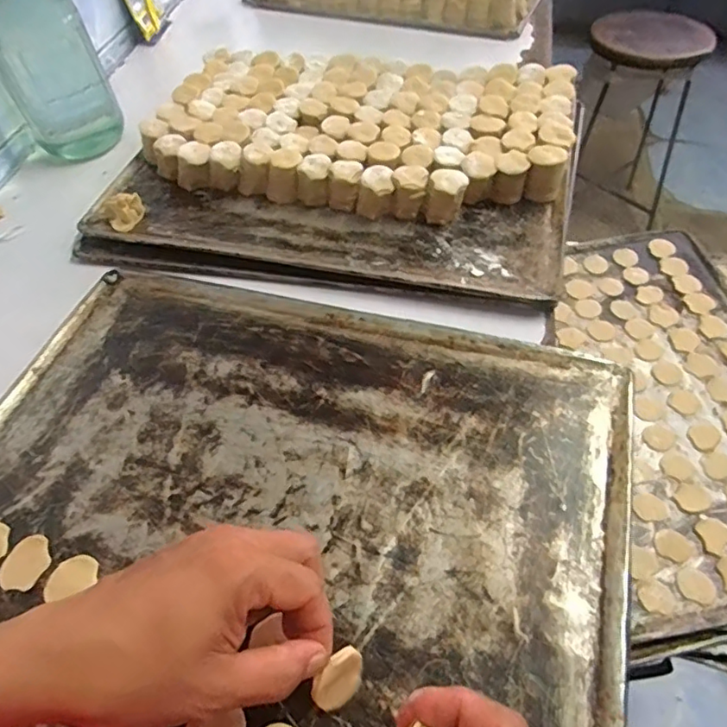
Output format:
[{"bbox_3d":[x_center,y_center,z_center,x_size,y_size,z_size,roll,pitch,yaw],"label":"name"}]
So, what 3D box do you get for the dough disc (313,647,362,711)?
[{"bbox_3d":[-0.012,0.168,0.291,0.004,0.029,0.031,14,59,50],"label":"dough disc"}]

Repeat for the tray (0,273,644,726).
[{"bbox_3d":[-0.059,0.086,0.370,0.451,0.022,0.319,12,55,11],"label":"tray"}]

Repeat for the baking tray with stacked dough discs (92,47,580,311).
[{"bbox_3d":[-0.027,-0.212,0.560,0.459,0.055,0.320,10,54,10],"label":"baking tray with stacked dough discs"}]

